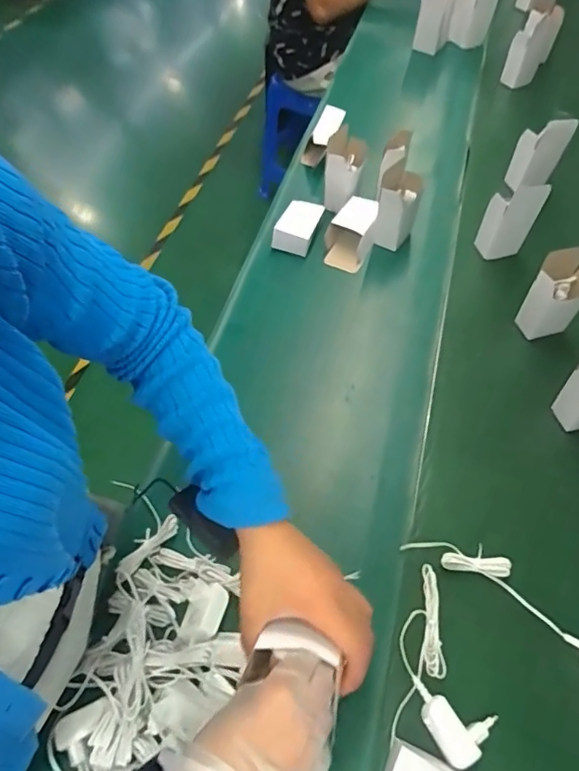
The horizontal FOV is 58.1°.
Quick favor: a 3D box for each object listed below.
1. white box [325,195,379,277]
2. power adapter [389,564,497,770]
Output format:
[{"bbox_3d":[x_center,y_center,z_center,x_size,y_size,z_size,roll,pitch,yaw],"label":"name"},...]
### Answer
[{"bbox_3d":[0.113,-0.277,0.926,0.080,0.056,0.154,20,58,11],"label":"white box"},{"bbox_3d":[0.164,0.291,0.555,0.091,0.027,0.180,11,56,5],"label":"power adapter"}]

